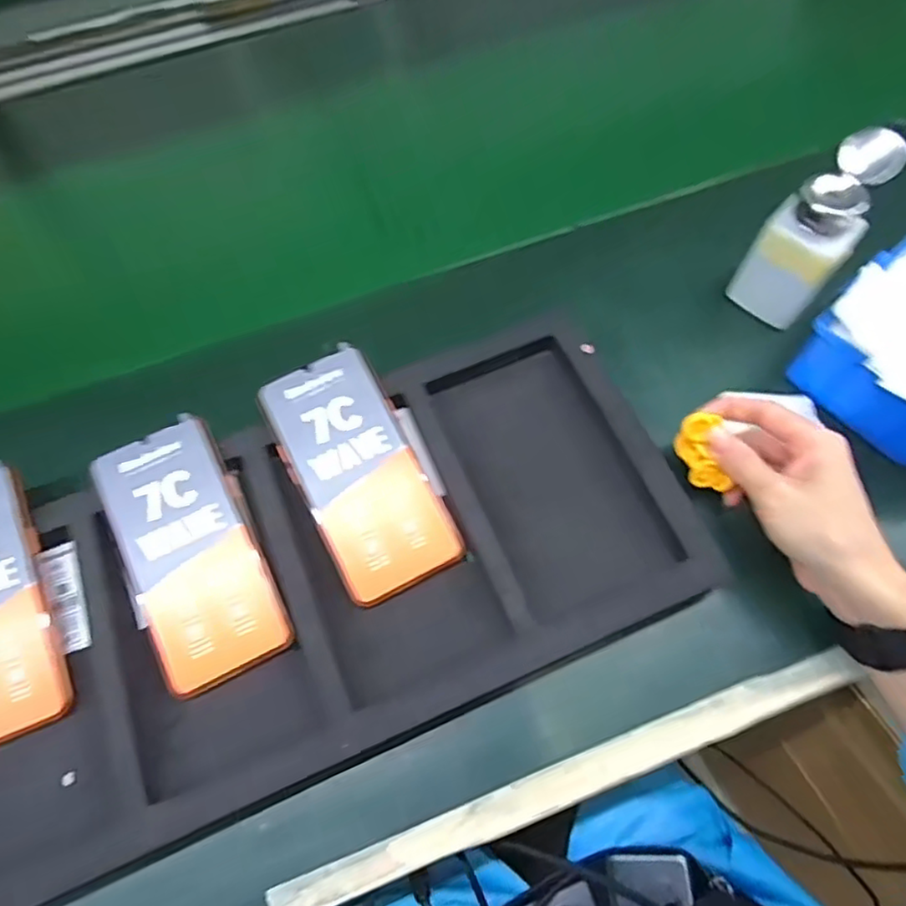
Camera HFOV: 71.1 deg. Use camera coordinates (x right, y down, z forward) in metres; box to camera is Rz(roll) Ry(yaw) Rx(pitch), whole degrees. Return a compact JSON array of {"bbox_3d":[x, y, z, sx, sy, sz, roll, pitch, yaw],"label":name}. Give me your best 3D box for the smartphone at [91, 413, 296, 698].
[{"bbox_3d":[-0.164,0.061,0.398,0.079,0.007,0.162,-23,77,-10],"label":"smartphone"}]

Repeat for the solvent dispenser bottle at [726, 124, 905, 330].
[{"bbox_3d":[0.250,-0.152,0.449,0.060,0.135,0.060,35,69,18],"label":"solvent dispenser bottle"}]

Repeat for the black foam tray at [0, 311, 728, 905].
[{"bbox_3d":[-0.097,0.078,0.400,0.483,0.032,0.223,-22,64,-9],"label":"black foam tray"}]

